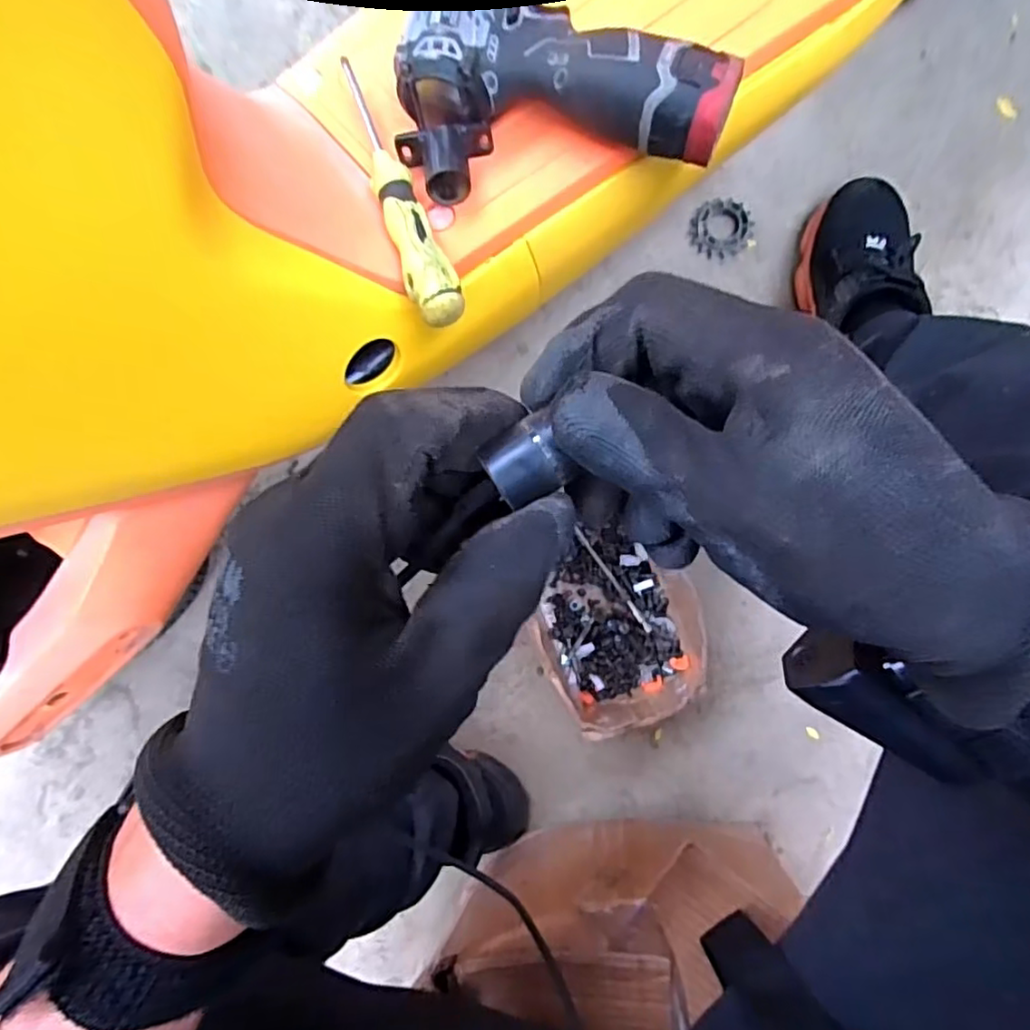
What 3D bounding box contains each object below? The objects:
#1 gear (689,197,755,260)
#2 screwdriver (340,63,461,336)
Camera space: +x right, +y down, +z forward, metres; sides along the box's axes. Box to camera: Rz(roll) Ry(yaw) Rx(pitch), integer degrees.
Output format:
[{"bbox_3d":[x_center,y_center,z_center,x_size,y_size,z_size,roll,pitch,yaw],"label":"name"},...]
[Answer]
[{"bbox_3d":[0.222,-0.310,0.666,0.065,0.009,0.060,-1,83,5],"label":"gear"},{"bbox_3d":[-0.075,-0.208,0.380,0.029,0.027,0.201,-20,81,3],"label":"screwdriver"}]

